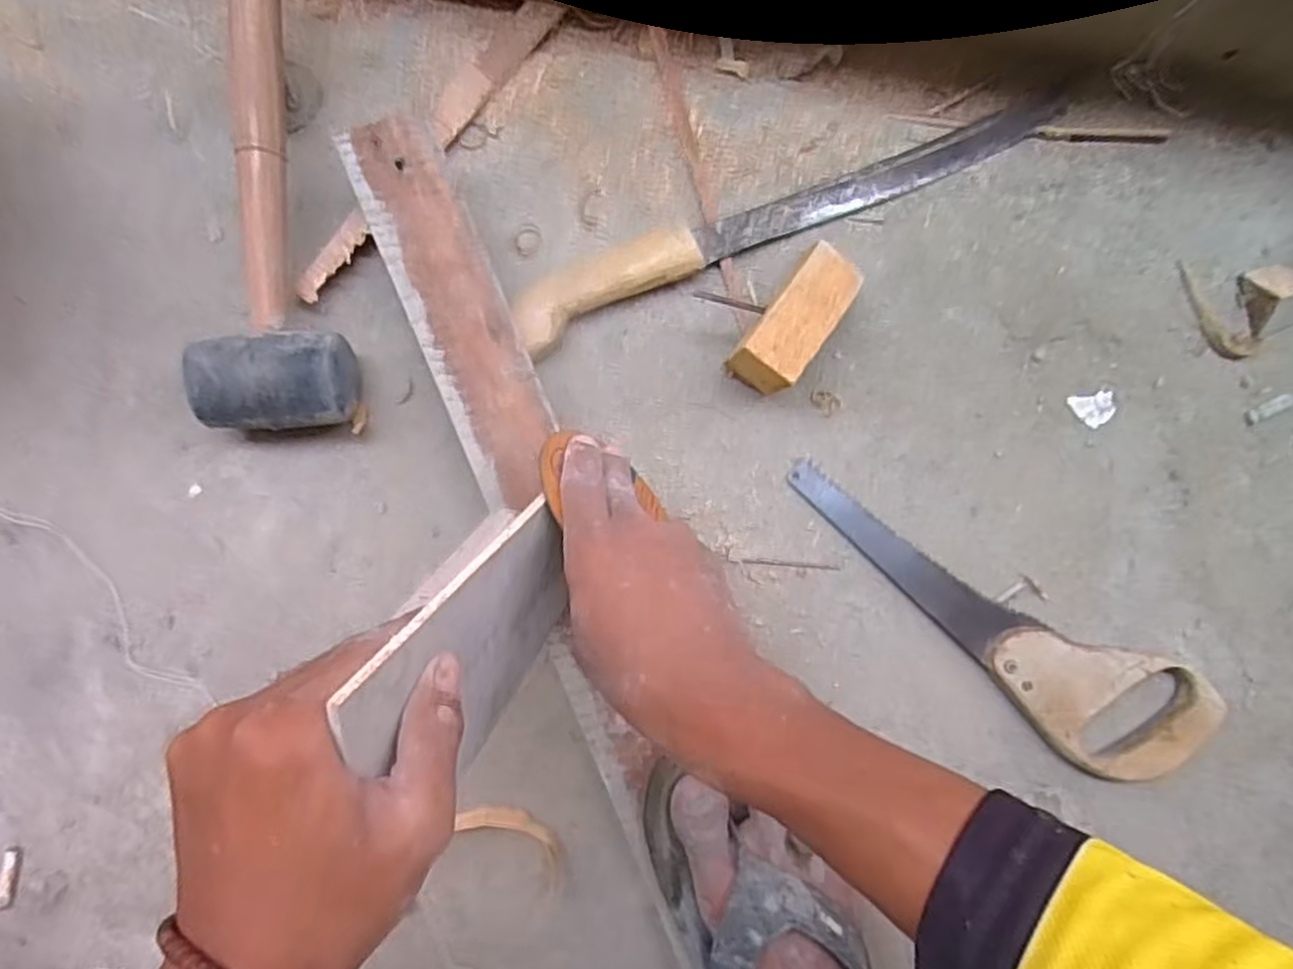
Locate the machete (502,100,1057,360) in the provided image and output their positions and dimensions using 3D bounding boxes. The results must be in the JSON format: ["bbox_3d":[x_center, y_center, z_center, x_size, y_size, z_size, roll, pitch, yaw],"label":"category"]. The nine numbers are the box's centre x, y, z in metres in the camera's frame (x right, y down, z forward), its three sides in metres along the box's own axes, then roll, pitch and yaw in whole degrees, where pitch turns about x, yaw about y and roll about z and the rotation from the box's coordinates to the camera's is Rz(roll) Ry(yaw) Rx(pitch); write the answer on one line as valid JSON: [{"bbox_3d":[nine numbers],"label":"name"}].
[{"bbox_3d":[0.101,-0.189,0.507,0.406,0.027,0.042,-26,89,-3],"label":"machete"}]

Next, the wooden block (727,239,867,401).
[{"bbox_3d":[0.092,-0.103,0.482,0.045,0.064,0.089,37,87,-1],"label":"wooden block"}]

